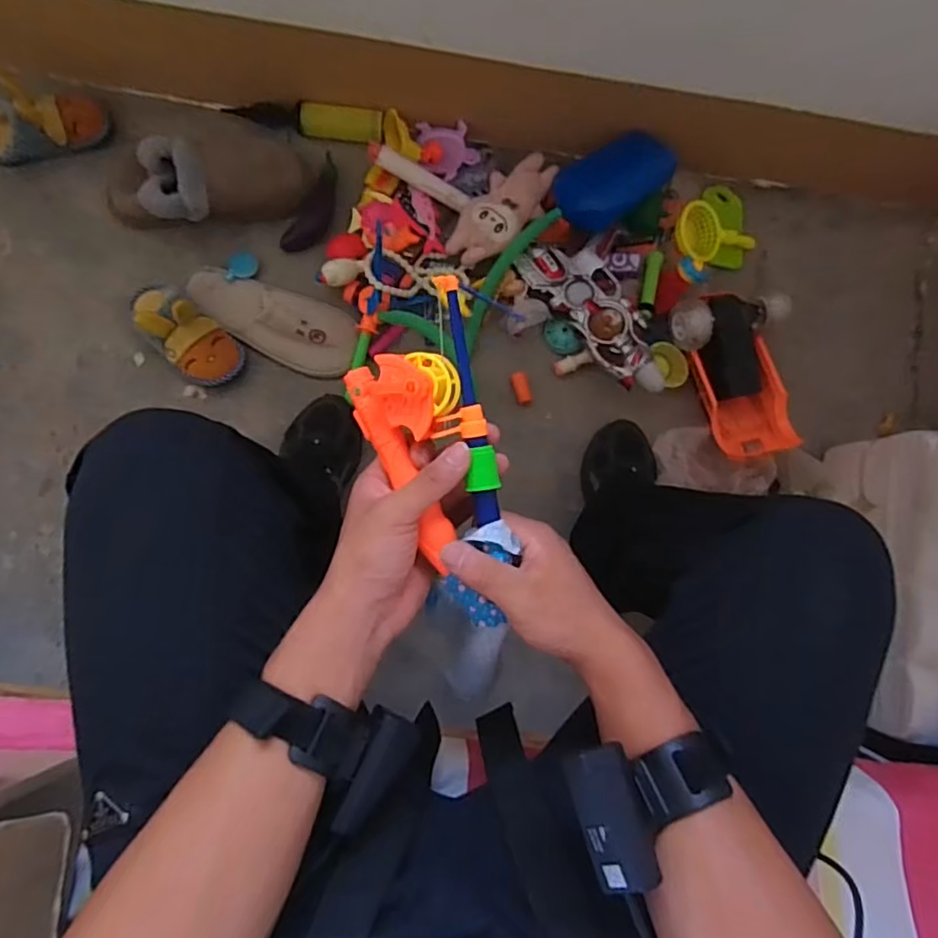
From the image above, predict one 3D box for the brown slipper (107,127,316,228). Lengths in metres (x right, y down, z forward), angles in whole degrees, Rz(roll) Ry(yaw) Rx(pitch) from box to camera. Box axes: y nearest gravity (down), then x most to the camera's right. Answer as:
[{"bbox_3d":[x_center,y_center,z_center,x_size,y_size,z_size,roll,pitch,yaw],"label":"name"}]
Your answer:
[{"bbox_3d":[-0.359,-0.390,0.839,0.272,0.094,0.101,2,83,-6],"label":"brown slipper"}]

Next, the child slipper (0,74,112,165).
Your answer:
[{"bbox_3d":[-0.586,-0.473,0.834,0.158,0.070,0.086,-22,86,-8],"label":"child slipper"}]

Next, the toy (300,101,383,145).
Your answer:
[{"bbox_3d":[-0.185,-0.504,0.897,0.117,0.040,0.041,2,83,-6],"label":"toy"}]

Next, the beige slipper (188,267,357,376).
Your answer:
[{"bbox_3d":[-0.275,-0.207,0.855,0.241,0.042,0.100,21,81,-3],"label":"beige slipper"}]

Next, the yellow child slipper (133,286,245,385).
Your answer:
[{"bbox_3d":[-0.387,-0.182,0.825,0.159,0.075,0.082,39,81,0],"label":"yellow child slipper"}]

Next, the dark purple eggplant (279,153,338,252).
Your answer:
[{"bbox_3d":[-0.221,-0.387,0.885,0.044,0.031,0.156,26,81,-2],"label":"dark purple eggplant"}]

